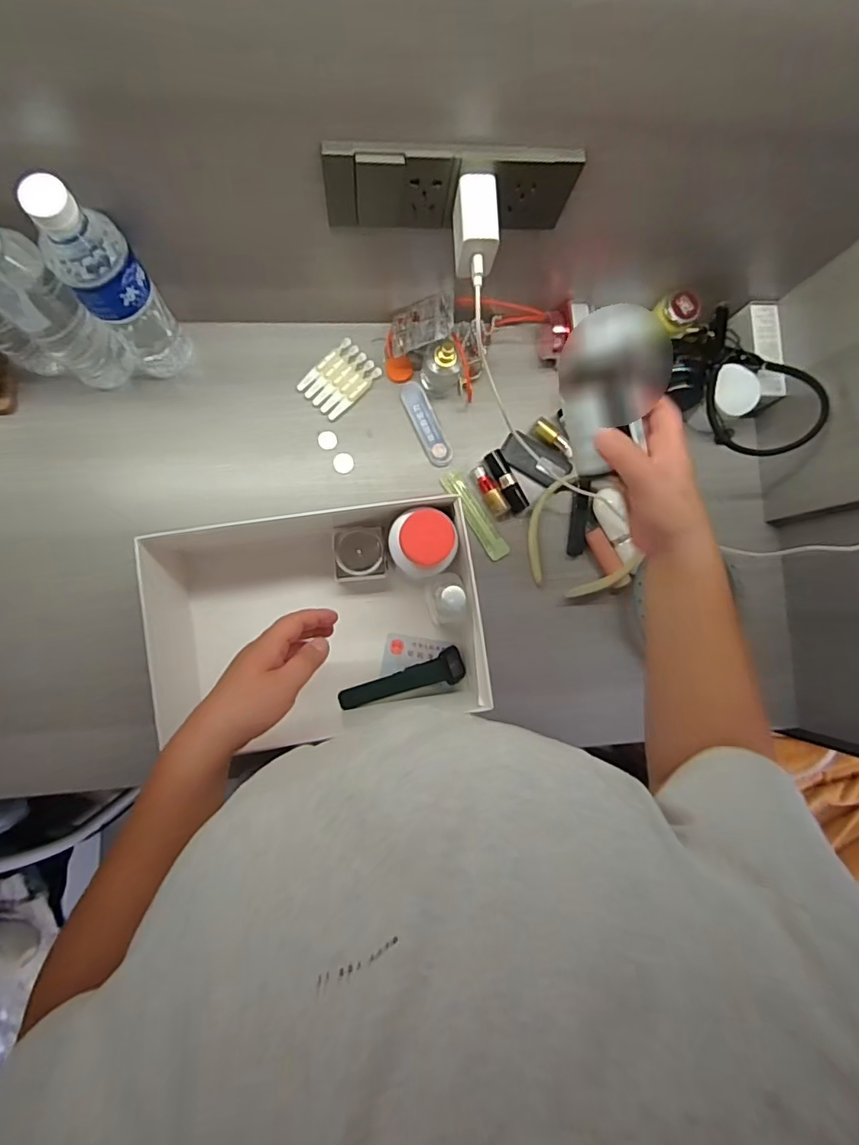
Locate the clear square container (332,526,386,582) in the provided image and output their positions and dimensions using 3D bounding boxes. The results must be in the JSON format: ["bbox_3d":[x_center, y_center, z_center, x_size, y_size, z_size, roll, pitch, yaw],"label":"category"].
[{"bbox_3d":[-0.074,-0.019,0.576,0.052,0.050,0.054,-4,86,-6],"label":"clear square container"}]

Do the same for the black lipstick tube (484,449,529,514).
[{"bbox_3d":[0.089,-0.105,0.623,0.022,0.015,0.076,-27,89,-5],"label":"black lipstick tube"}]

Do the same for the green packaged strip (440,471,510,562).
[{"bbox_3d":[0.052,-0.065,0.617,0.025,0.004,0.113,-33,90,-5],"label":"green packaged strip"}]

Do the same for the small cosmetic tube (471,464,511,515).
[{"bbox_3d":[0.069,-0.093,0.614,0.020,0.015,0.063,-33,90,-5],"label":"small cosmetic tube"}]

